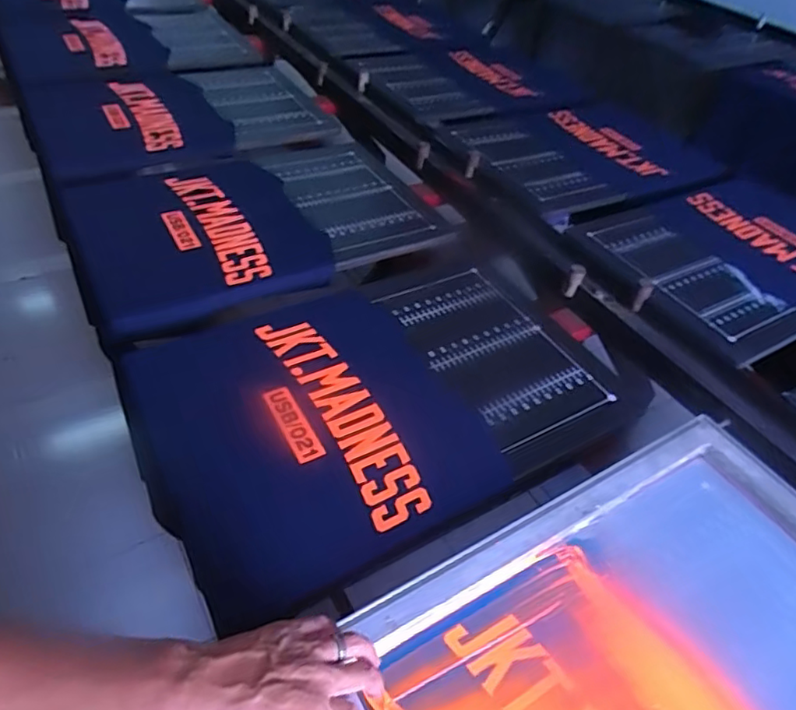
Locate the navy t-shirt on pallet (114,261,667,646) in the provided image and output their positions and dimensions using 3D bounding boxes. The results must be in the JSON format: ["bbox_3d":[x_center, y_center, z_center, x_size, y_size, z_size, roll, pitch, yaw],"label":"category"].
[{"bbox_3d":[-0.009,0.055,0.788,0.629,0.054,0.417,-21,52,-25],"label":"navy t-shirt on pallet"}]

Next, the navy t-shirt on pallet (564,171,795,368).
[{"bbox_3d":[0.663,-0.200,1.107,0.593,0.034,0.401,-21,52,-23],"label":"navy t-shirt on pallet"}]

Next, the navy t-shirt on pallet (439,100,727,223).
[{"bbox_3d":[0.418,-0.479,1.359,0.625,0.060,0.432,-18,50,-21],"label":"navy t-shirt on pallet"}]

